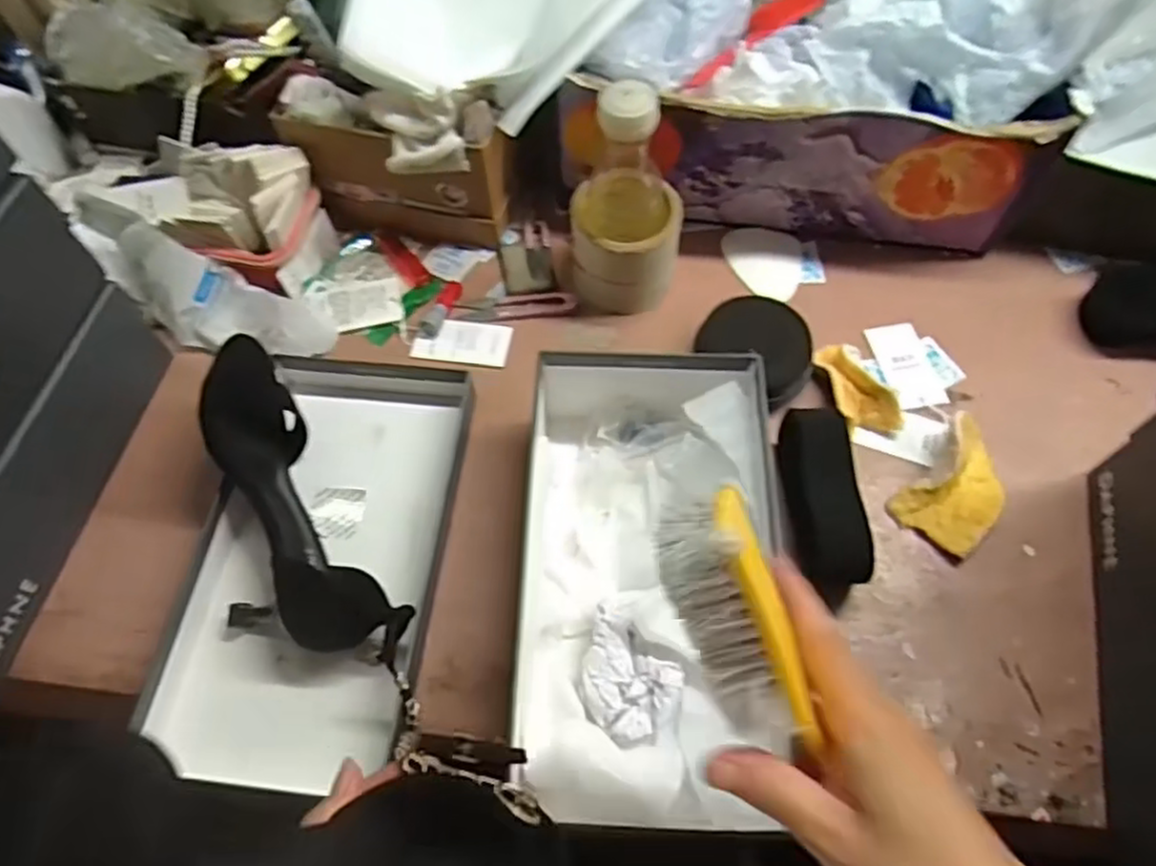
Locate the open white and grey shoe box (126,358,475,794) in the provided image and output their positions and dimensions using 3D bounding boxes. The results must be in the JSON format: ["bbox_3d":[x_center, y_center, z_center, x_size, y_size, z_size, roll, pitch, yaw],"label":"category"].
[{"bbox_3d":[-0.179,0.081,0.528,0.167,0.046,0.307,5,63,3],"label":"open white and grey shoe box"}]

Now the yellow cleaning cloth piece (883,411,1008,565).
[{"bbox_3d":[0.281,0.041,0.542,0.063,0.035,0.089,40,70,19],"label":"yellow cleaning cloth piece"}]

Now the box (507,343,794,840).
[{"bbox_3d":[0.044,0.084,0.483,0.157,0.078,0.305,2,62,2],"label":"box"}]

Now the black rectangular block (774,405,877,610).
[{"bbox_3d":[0.171,0.049,0.520,0.037,0.064,0.131,-3,62,-1],"label":"black rectangular block"}]

